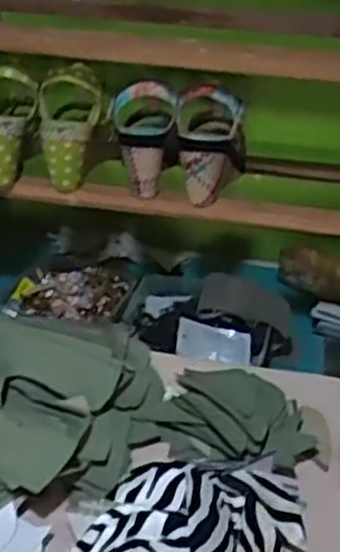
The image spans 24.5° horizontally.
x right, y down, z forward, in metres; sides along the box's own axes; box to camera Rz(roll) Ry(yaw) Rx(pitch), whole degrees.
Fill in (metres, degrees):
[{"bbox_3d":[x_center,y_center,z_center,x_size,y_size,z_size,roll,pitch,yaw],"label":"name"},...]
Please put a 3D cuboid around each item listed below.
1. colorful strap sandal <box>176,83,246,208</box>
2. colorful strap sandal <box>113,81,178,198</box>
[{"bbox_3d":[0.054,-0.187,0.994,0.092,0.131,0.188,5,31,2],"label":"colorful strap sandal"},{"bbox_3d":[-0.031,-0.171,0.959,0.075,0.129,0.109,2,31,-3],"label":"colorful strap sandal"}]

